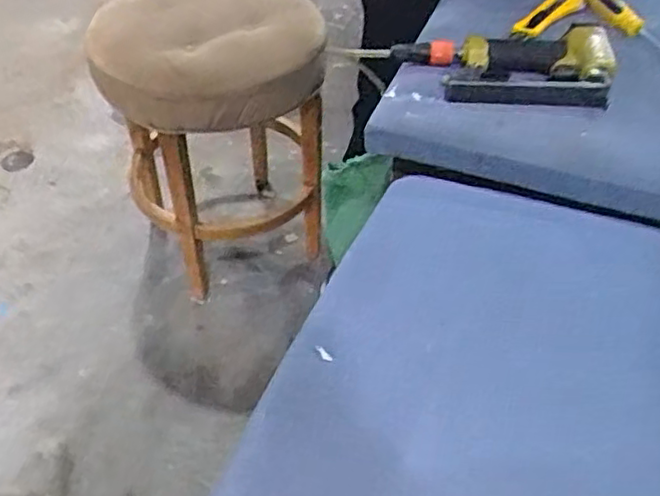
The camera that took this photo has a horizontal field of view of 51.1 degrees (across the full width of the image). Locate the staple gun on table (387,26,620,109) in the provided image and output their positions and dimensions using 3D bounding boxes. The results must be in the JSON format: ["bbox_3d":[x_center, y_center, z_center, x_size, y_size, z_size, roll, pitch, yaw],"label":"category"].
[{"bbox_3d":[0.198,-0.207,0.789,0.245,0.040,0.137,1,46,1],"label":"staple gun on table"}]

